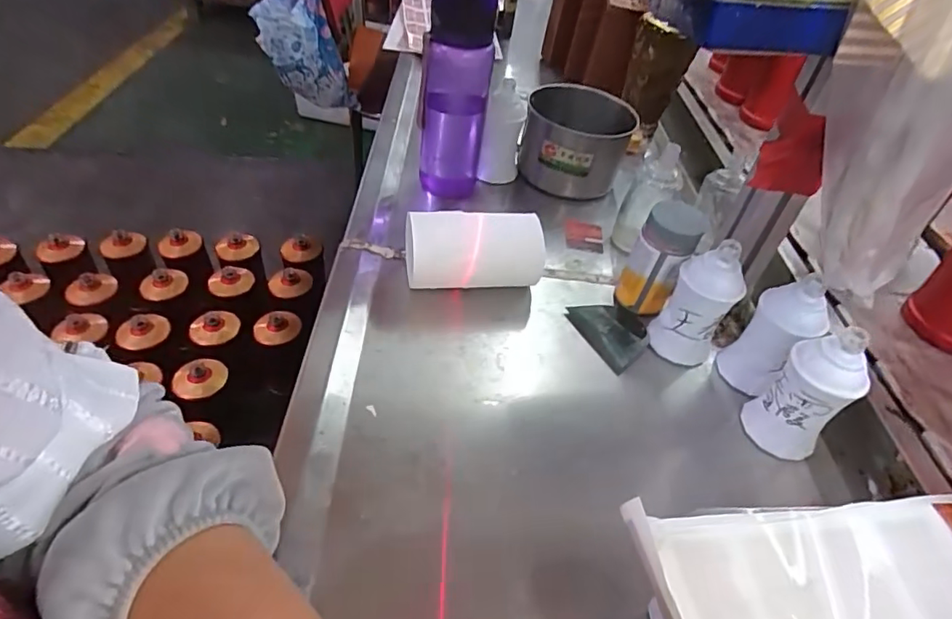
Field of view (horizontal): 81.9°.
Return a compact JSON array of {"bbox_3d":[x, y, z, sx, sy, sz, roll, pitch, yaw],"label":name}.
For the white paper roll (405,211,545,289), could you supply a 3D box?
[{"bbox_3d":[0.000,-0.056,0.543,0.143,0.062,0.056,-4,45,-12],"label":"white paper roll"}]

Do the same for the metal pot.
[{"bbox_3d":[0.128,-0.215,0.710,0.134,0.091,0.128,3,44,-3],"label":"metal pot"}]

